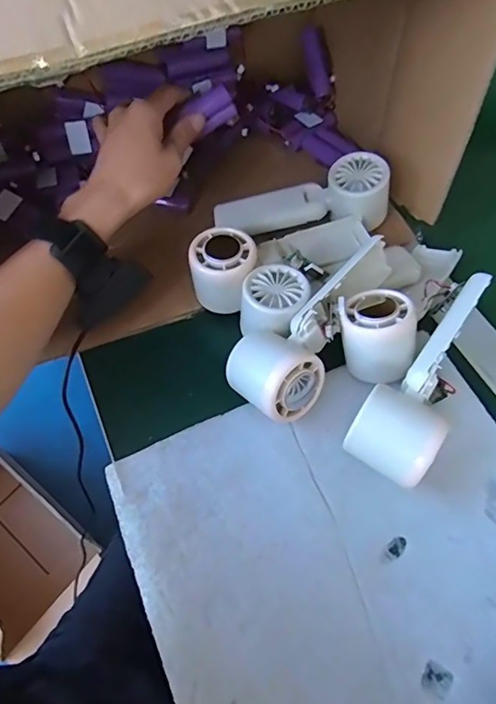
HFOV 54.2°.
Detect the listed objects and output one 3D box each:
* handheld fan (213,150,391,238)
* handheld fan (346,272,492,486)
[{"bbox_3d":[0.052,-0.140,0.472,0.165,0.055,0.058,-9,58,13],"label":"handheld fan"},{"bbox_3d":[0.131,0.020,0.355,0.060,0.065,0.163,32,65,18],"label":"handheld fan"}]

